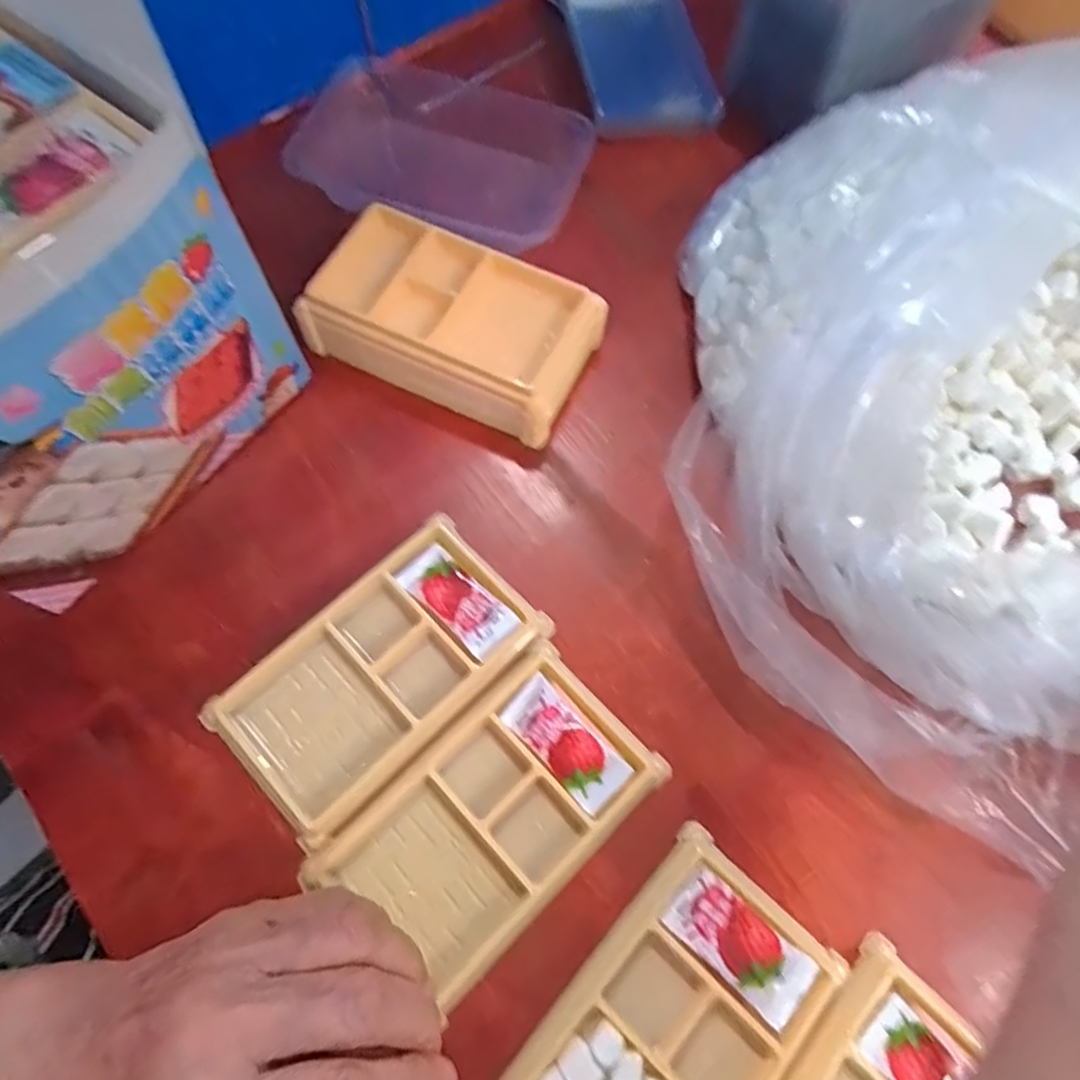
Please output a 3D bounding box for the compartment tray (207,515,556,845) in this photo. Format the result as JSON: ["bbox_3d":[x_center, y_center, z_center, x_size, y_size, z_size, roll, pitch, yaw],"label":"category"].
[{"bbox_3d":[-0.070,0.057,0.297,0.136,0.018,0.076,-41,75,-16],"label":"compartment tray"}]

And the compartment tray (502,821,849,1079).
[{"bbox_3d":[0.047,0.190,0.250,0.078,0.015,0.134,41,72,13],"label":"compartment tray"}]

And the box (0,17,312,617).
[{"bbox_3d":[-0.228,-0.090,0.281,0.169,0.148,0.171,35,71,11],"label":"box"}]

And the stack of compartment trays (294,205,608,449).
[{"bbox_3d":[-0.046,-0.113,0.356,0.140,0.040,0.084,24,69,7],"label":"stack of compartment trays"}]

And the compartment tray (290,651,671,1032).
[{"bbox_3d":[-0.019,0.115,0.279,0.128,0.013,0.079,-41,75,-16],"label":"compartment tray"}]

